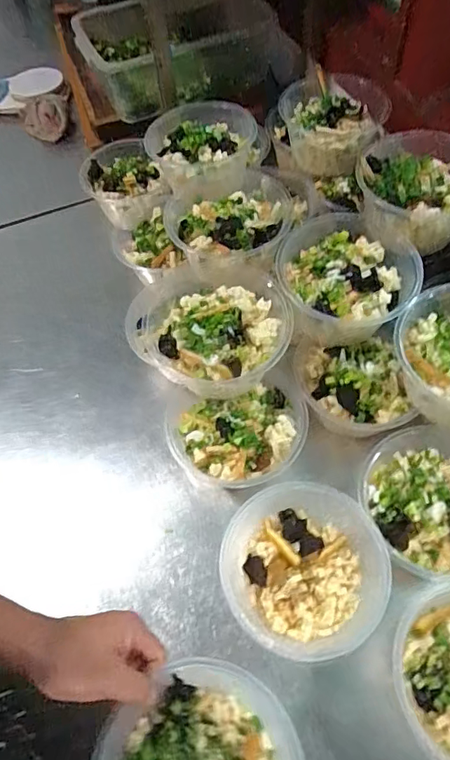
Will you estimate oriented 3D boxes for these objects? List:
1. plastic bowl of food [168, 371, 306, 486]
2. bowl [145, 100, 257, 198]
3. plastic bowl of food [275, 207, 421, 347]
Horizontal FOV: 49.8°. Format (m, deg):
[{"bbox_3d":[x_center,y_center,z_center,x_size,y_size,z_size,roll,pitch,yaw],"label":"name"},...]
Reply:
[{"bbox_3d":[0.016,0.073,0.619,0.170,0.093,0.139,-12,60,-3],"label":"plastic bowl of food"},{"bbox_3d":[-0.035,-0.360,0.752,0.144,0.063,0.138,-3,60,3],"label":"bowl"},{"bbox_3d":[0.155,-0.131,0.603,0.167,0.062,0.156,-2,60,3],"label":"plastic bowl of food"}]

